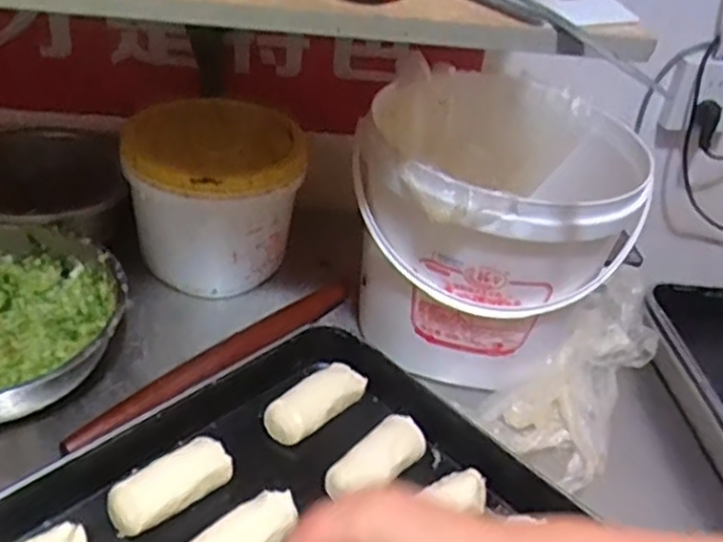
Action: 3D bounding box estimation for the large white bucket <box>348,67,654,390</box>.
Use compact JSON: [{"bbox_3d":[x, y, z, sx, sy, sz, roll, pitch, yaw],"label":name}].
[{"bbox_3d":[0.129,-0.052,0.747,0.251,0.219,0.273,5,37,-4],"label":"large white bucket"}]

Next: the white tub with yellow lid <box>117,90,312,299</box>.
[{"bbox_3d":[-0.155,-0.075,0.790,0.182,0.152,0.153,-7,39,-19],"label":"white tub with yellow lid"}]

